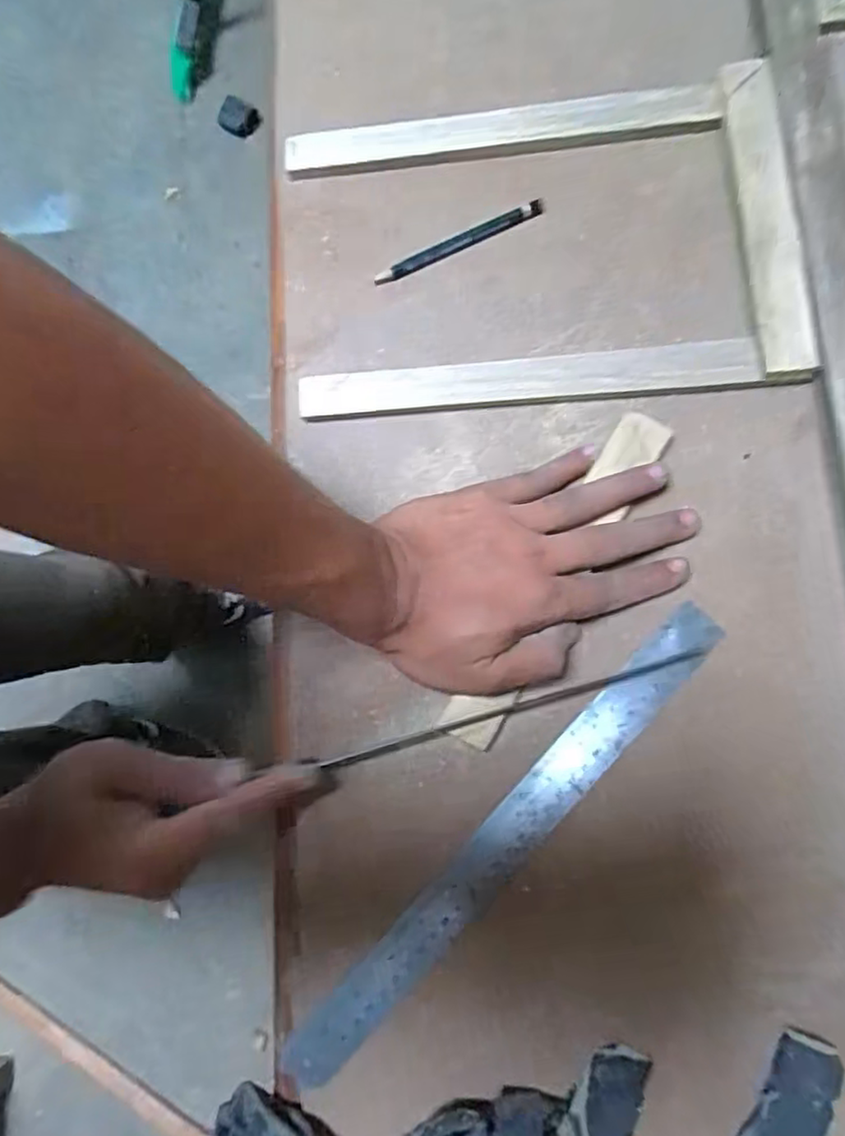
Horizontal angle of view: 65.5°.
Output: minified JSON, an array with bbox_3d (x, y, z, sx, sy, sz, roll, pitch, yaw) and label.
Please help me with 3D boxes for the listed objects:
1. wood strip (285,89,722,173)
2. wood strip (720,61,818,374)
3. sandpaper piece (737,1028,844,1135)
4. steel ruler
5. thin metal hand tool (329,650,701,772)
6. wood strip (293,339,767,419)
[{"bbox_3d":[0.047,-0.275,0.412,0.265,0.017,0.023,-4,81,2],"label":"wood strip"},{"bbox_3d":[0.196,-0.204,0.376,0.027,0.012,0.190,-3,81,3],"label":"wood strip"},{"bbox_3d":[0.179,0.259,0.314,0.035,0.010,0.064,22,83,6],"label":"sandpaper piece"},{"bbox_3d":[0.046,0.147,0.352,0.031,0.006,0.321,43,86,7],"label":"steel ruler"},{"bbox_3d":[0.049,0.077,0.359,0.218,0.013,0.005,-17,72,1],"label":"thin metal hand tool"},{"bbox_3d":[0.058,-0.111,0.384,0.260,0.015,0.026,-3,81,2],"label":"wood strip"}]

